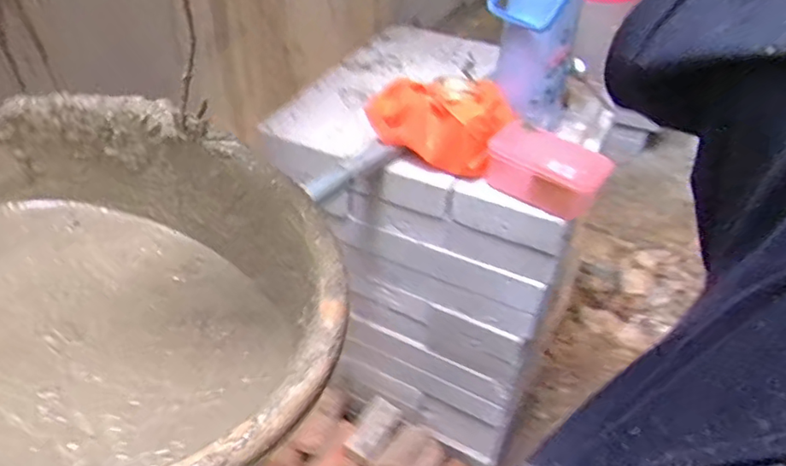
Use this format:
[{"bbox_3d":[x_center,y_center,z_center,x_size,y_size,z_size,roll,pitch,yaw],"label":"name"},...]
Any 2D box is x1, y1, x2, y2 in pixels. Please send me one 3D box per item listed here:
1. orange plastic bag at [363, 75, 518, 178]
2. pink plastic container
[{"bbox_3d":[0.086,-0.197,1.066,0.228,0.136,0.134,17,43,15],"label":"orange plastic bag"},{"bbox_3d":[0.256,-0.108,0.988,0.184,0.104,0.092,20,44,18],"label":"pink plastic container"}]

